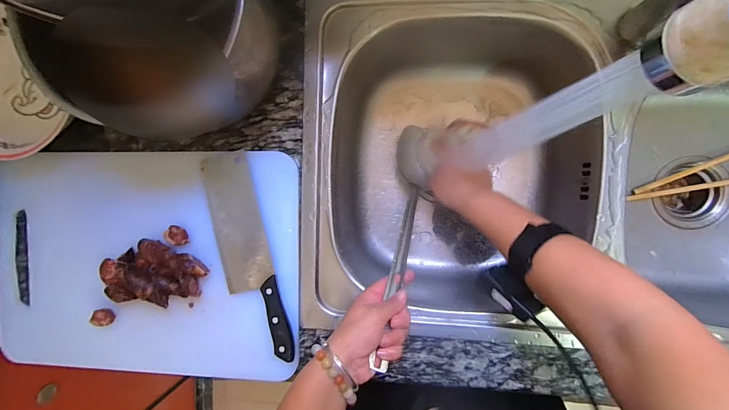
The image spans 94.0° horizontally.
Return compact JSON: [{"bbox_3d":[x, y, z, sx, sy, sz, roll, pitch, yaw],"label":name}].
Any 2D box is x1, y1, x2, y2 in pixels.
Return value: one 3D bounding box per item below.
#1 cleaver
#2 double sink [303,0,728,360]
[{"bbox_3d":[-0.151,0.066,0.435,0.064,0.024,0.263,-15,91,7],"label":"cleaver"},{"bbox_3d":[0.309,-0.047,0.463,0.753,0.158,0.427,2,93,7],"label":"double sink"}]

